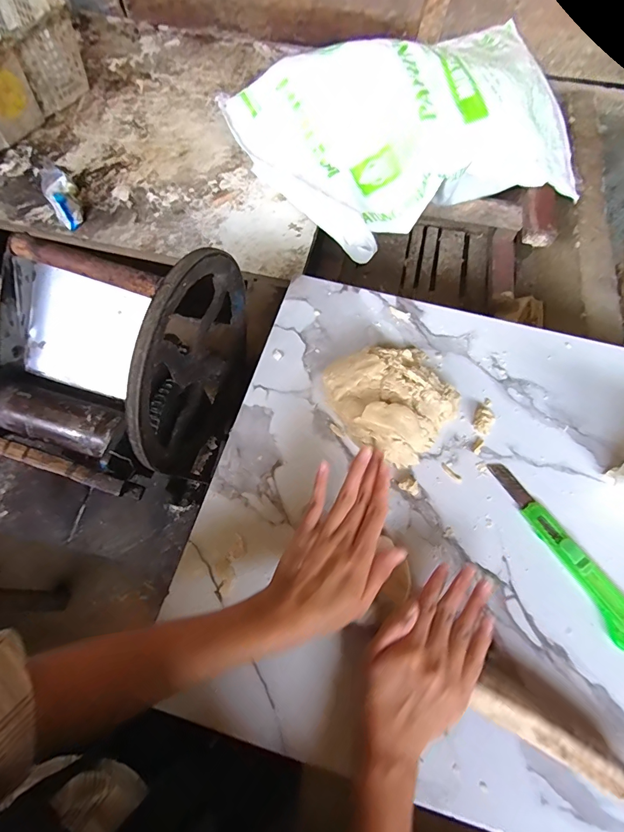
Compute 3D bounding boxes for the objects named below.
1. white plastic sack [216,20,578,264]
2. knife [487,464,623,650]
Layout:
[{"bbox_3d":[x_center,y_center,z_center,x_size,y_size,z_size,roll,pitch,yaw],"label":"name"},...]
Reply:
[{"bbox_3d":[0.197,-0.573,0.808,0.648,0.169,0.395,-20,70,-10],"label":"white plastic sack"},{"bbox_3d":[0.244,0.126,0.395,0.032,0.019,0.189,-27,72,-13],"label":"knife"}]

